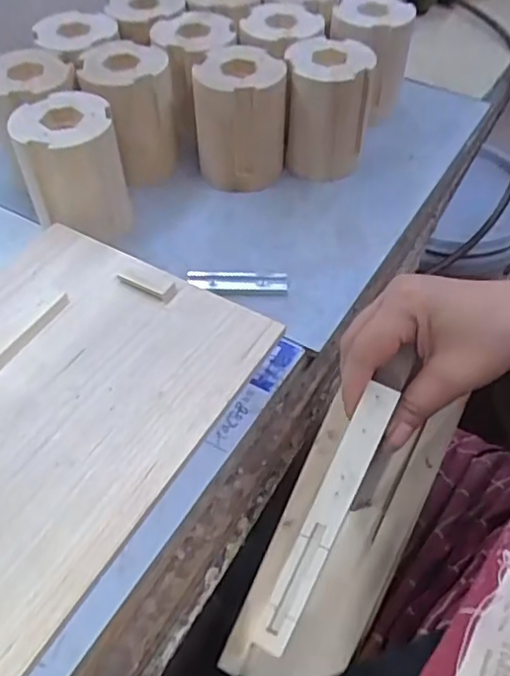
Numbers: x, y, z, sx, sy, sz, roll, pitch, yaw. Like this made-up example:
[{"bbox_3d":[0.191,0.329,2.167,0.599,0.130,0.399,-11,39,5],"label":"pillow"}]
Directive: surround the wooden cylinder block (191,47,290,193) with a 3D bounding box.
[{"bbox_3d":[-0.013,-0.196,0.555,0.078,0.098,0.073,-1,51,-3],"label":"wooden cylinder block"}]

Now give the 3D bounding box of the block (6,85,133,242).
[{"bbox_3d":[-0.147,-0.133,0.505,0.076,0.102,0.086,-12,52,-12],"label":"block"}]

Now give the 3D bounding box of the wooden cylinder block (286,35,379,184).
[{"bbox_3d":[0.065,-0.210,0.561,0.074,0.096,0.078,8,51,4],"label":"wooden cylinder block"}]

